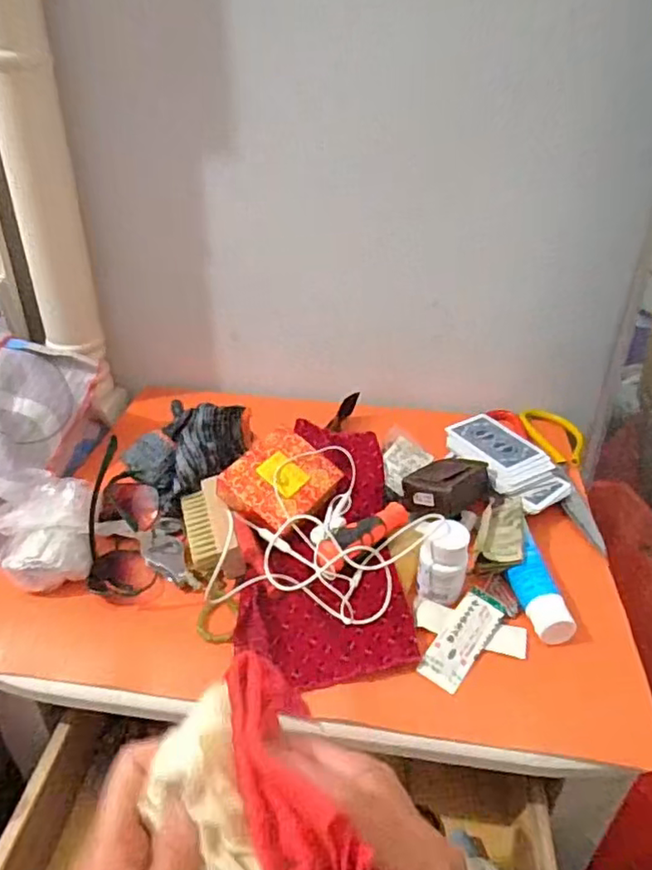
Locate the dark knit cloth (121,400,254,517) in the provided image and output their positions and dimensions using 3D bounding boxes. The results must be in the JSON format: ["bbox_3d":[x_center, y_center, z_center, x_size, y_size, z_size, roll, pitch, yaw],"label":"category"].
[{"bbox_3d":[-0.124,0.011,0.573,0.112,0.062,0.087,-27,43,-36],"label":"dark knit cloth"}]

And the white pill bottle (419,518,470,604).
[{"bbox_3d":[0.089,0.097,0.459,0.034,0.055,0.033,14,36,18],"label":"white pill bottle"}]

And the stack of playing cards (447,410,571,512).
[{"bbox_3d":[0.173,0.027,0.588,0.074,0.029,0.128,-14,37,-22],"label":"stack of playing cards"}]

